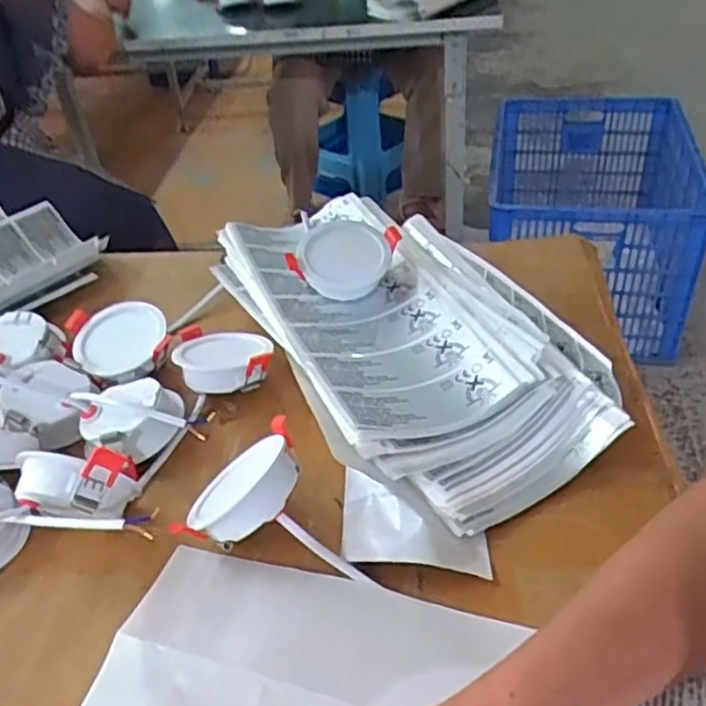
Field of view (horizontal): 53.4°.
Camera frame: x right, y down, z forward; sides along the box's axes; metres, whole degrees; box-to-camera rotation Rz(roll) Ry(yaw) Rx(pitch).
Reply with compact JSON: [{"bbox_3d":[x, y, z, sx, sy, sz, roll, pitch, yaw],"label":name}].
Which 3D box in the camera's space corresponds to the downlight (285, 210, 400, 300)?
[{"bbox_3d":[-0.008,-0.077,0.549,0.068,0.024,0.069,25,73,13],"label":"downlight"}]

